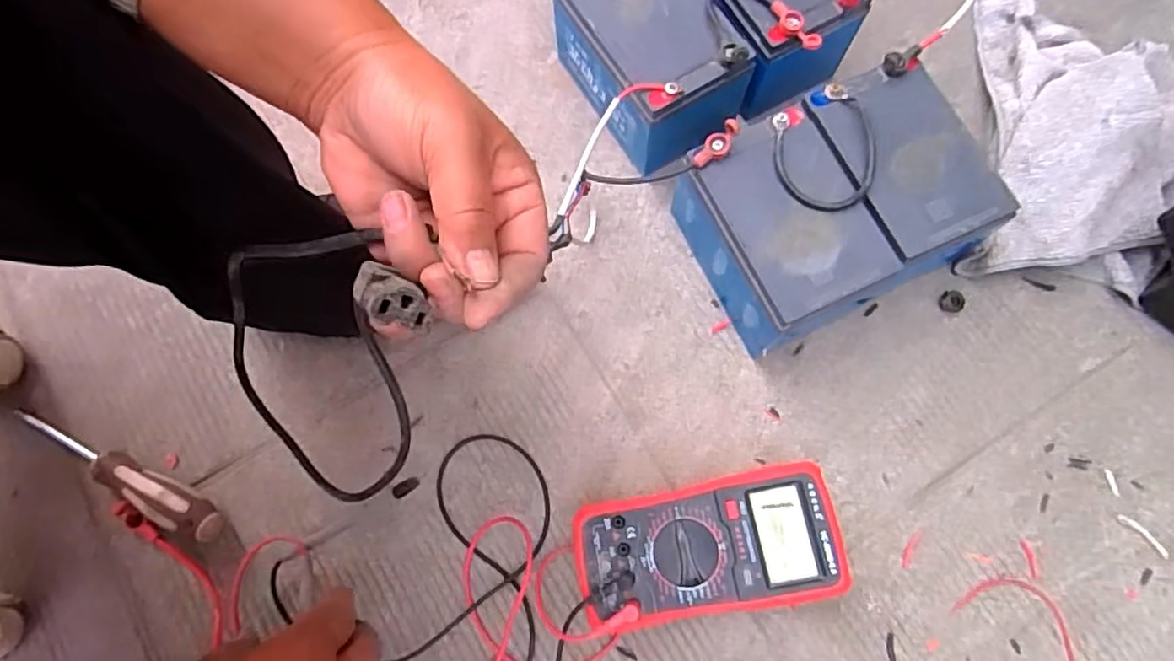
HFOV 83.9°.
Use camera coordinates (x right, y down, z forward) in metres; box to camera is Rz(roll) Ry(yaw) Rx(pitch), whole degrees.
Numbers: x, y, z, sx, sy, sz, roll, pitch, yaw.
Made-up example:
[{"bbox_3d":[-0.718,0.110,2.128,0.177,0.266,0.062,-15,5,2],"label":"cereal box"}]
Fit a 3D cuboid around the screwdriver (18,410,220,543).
[{"bbox_3d":[-0.373,0.108,0.513,0.197,0.033,0.030,26,77,8],"label":"screwdriver"}]

